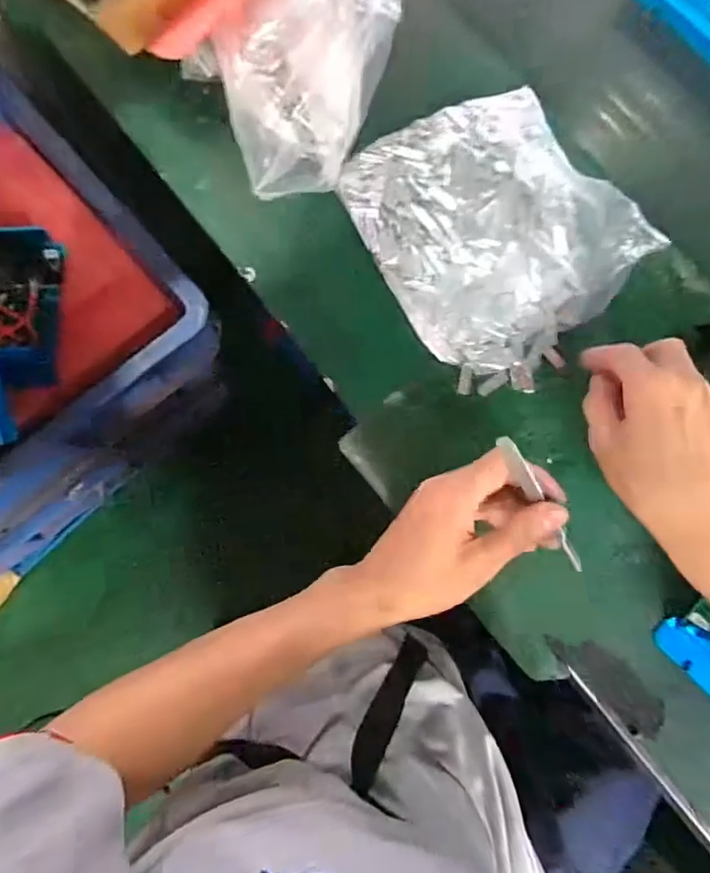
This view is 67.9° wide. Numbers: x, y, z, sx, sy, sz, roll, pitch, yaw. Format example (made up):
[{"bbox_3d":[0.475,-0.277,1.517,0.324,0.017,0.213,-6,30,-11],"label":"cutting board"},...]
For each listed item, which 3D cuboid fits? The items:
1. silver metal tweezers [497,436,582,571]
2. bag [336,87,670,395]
[{"bbox_3d":[0.118,0.045,0.330,0.011,0.011,0.109,-38,109,-8],"label":"silver metal tweezers"},{"bbox_3d":[0.110,-0.163,0.413,0.193,0.027,0.209,-37,84,-8],"label":"bag"}]

